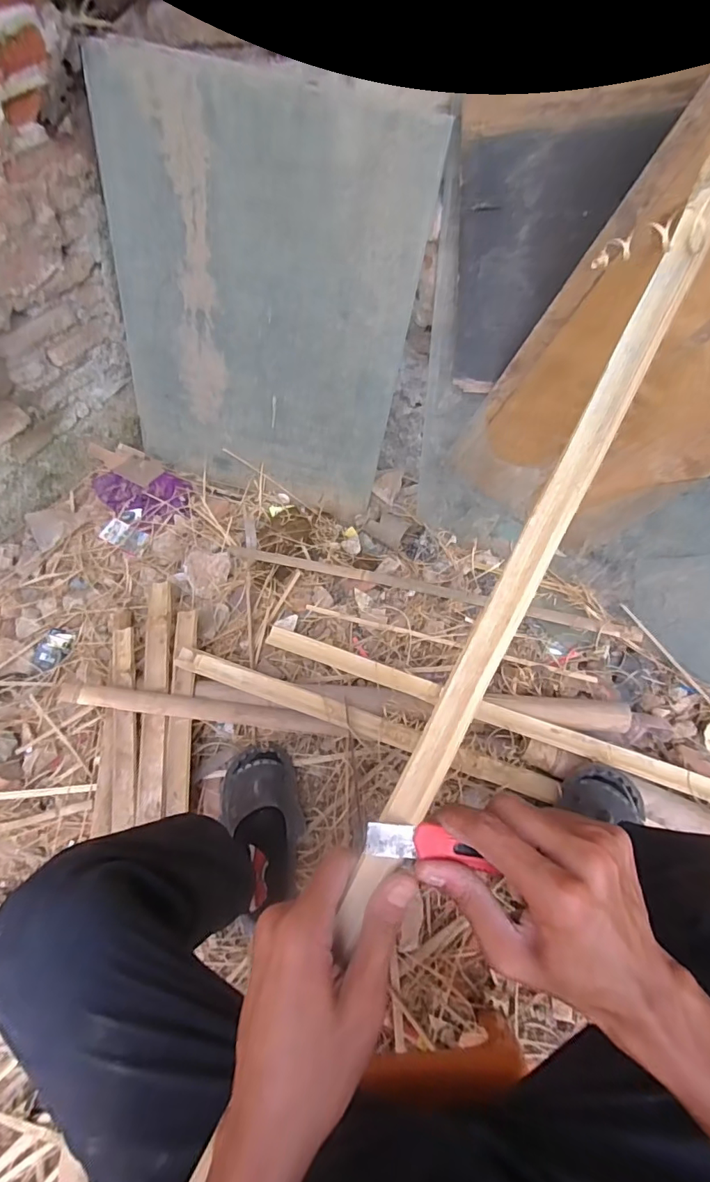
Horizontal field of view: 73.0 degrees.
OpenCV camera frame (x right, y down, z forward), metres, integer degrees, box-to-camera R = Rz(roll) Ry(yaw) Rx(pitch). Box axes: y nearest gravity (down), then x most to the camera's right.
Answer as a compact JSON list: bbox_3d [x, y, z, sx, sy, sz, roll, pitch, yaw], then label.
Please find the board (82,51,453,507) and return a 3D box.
[{"bbox_3d":[-0.217,-0.551,1.017,0.660,0.751,0.028,21,43,10],"label":"board"}]

